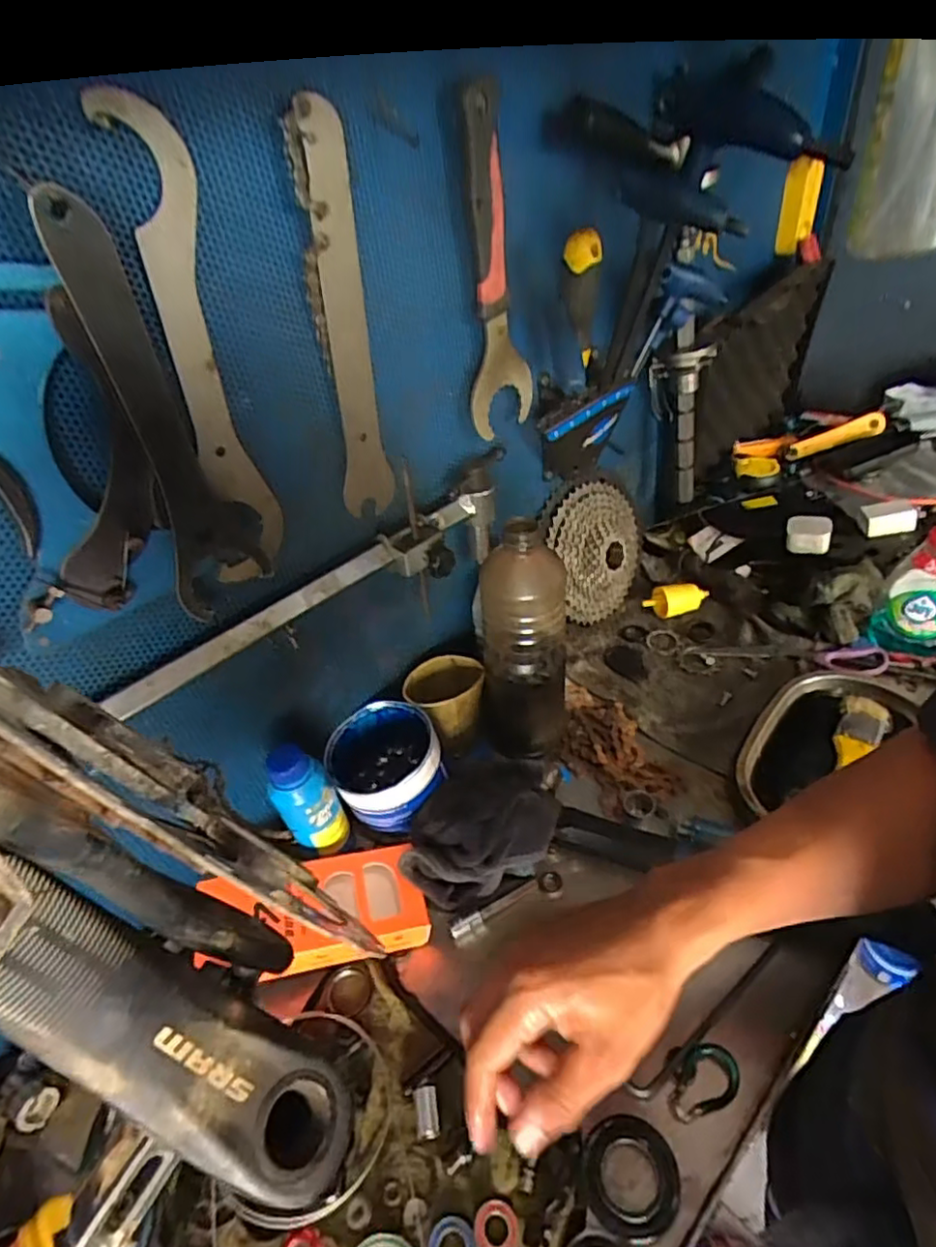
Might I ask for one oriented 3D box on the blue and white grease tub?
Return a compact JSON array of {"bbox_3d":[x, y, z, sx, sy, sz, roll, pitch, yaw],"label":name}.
[{"bbox_3d":[-0.076,0.135,0.599,0.097,0.072,0.100,-5,42,5],"label":"blue and white grease tub"}]

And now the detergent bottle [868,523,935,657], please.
[{"bbox_3d":[0.478,-0.035,0.665,0.071,0.155,0.048,24,51,32],"label":"detergent bottle"}]

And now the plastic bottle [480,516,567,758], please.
[{"bbox_3d":[0.049,0.026,0.593,0.081,0.261,0.064,-3,42,7],"label":"plastic bottle"}]

